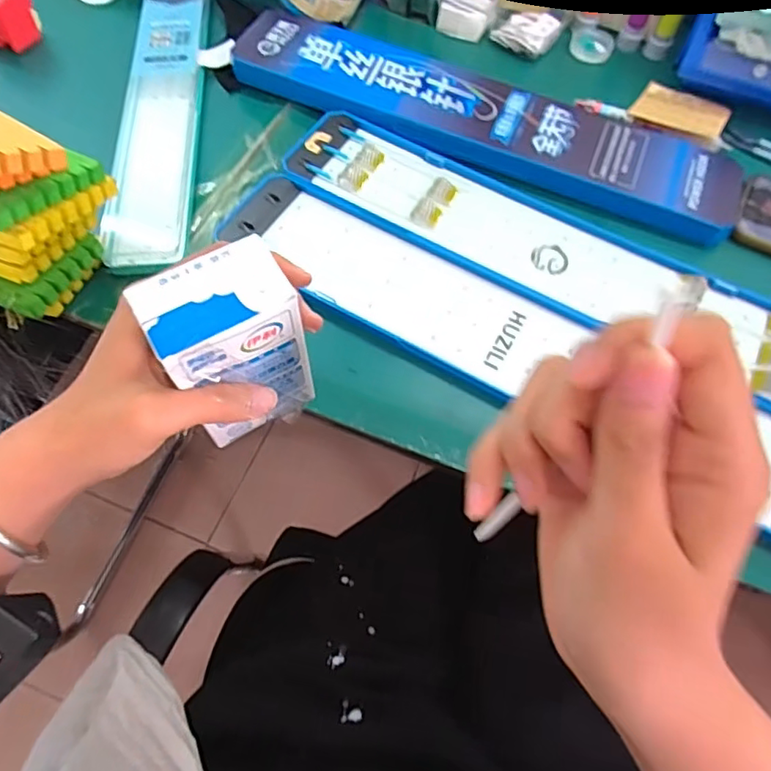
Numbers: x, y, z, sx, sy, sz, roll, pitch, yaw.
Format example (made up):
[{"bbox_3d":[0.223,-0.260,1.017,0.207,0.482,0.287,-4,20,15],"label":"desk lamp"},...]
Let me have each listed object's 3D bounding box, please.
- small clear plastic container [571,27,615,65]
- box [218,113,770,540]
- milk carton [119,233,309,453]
[{"bbox_3d":[0.214,-0.354,0.599,0.044,0.018,0.044,15,63,4],"label":"small clear plastic container"},{"bbox_3d":[0.110,-0.072,0.431,0.446,0.016,0.201,26,64,9],"label":"box"},{"bbox_3d":[-0.077,-0.017,0.293,0.062,0.101,0.042,-29,68,-18],"label":"milk carton"}]

